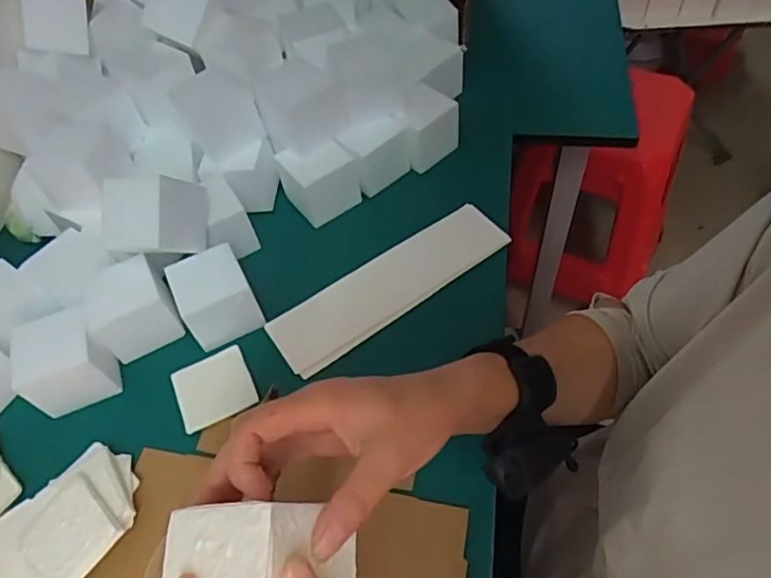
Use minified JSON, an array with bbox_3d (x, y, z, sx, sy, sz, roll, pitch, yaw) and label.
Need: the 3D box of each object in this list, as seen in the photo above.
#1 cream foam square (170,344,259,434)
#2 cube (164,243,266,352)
[{"bbox_3d":[-0.161,0.091,0.523,0.068,0.008,0.067,-24,57,-12],"label":"cream foam square"},{"bbox_3d":[-0.166,0.007,0.547,0.065,0.060,0.067,-26,57,-13],"label":"cube"}]

